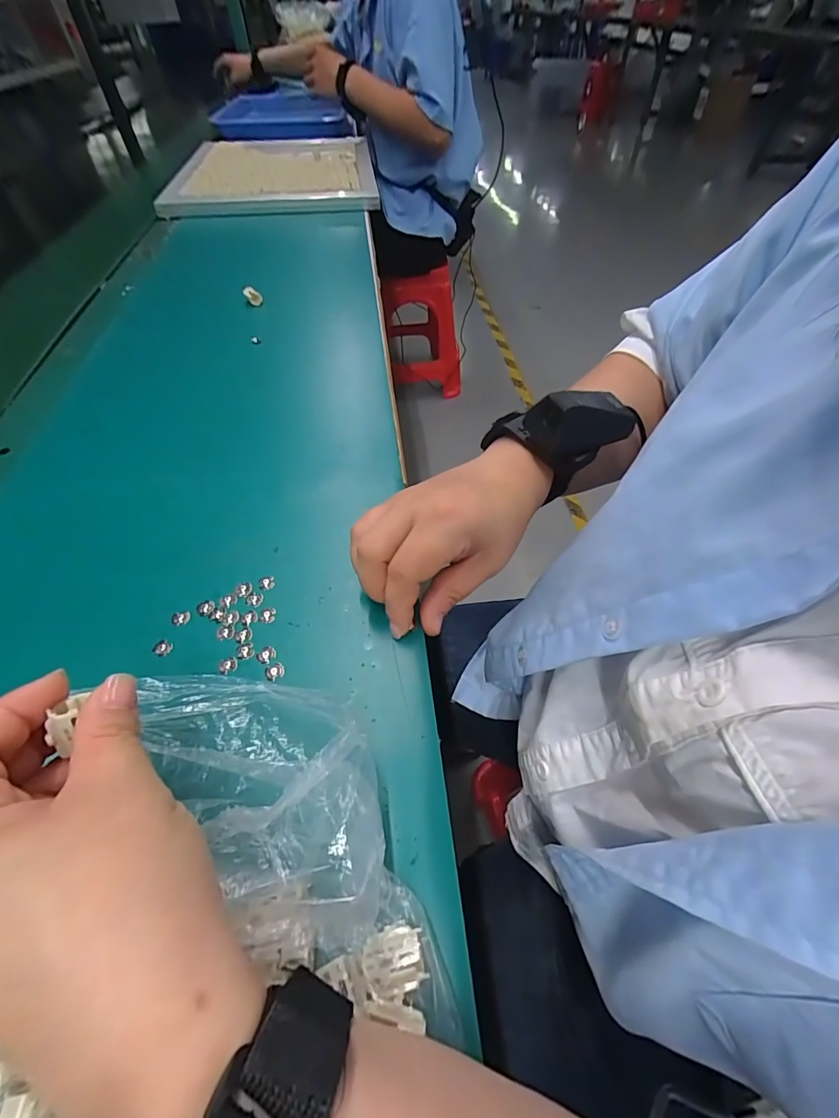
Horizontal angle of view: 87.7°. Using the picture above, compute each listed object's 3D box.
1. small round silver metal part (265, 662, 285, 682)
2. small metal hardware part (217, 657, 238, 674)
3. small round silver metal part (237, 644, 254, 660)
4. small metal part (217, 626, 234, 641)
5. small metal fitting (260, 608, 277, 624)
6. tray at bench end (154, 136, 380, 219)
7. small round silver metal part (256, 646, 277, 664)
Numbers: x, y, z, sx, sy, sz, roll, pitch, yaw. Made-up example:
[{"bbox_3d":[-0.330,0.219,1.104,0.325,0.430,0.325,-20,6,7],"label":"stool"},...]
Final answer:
[{"bbox_3d":[-0.081,0.062,0.243,0.010,0.004,0.010,0,52,0],"label":"small round silver metal part"},{"bbox_3d":[-0.108,0.060,0.246,0.010,0.004,0.009,-24,56,-17],"label":"small metal hardware part"},{"bbox_3d":[-0.100,0.053,0.252,0.010,0.004,0.009,-6,52,-4],"label":"small round silver metal part"},{"bbox_3d":[-0.115,0.043,0.258,0.010,0.004,0.009,-13,53,-10],"label":"small metal part"},{"bbox_3d":[-0.093,0.033,0.265,0.009,0.004,0.010,2,52,2],"label":"small metal fitting"},{"bbox_3d":[-0.291,-0.830,0.922,0.369,0.040,0.553,-5,52,-3],"label":"tray at bench end"},{"bbox_3d":[-0.088,0.054,0.250,0.010,0.004,0.011,0,52,0],"label":"small round silver metal part"}]

